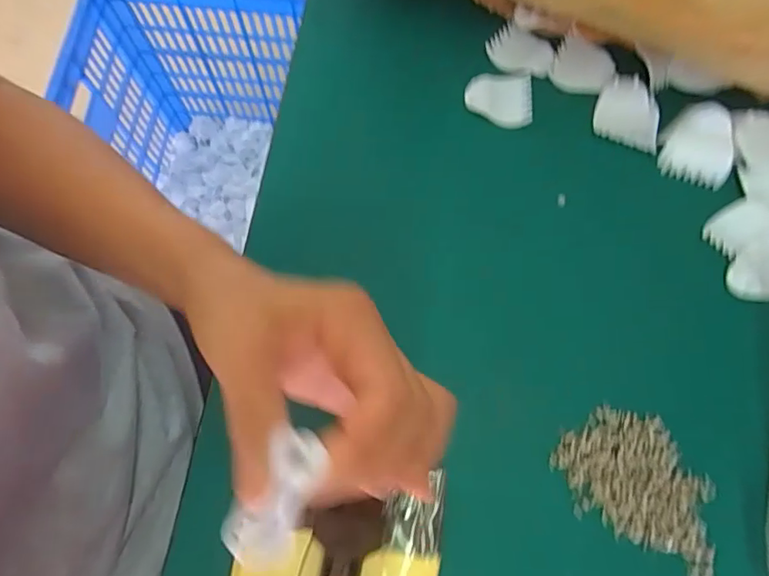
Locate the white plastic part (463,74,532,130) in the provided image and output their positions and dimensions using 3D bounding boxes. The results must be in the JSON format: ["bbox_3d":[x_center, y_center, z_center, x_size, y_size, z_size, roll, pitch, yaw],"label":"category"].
[{"bbox_3d":[0.084,-0.138,0.380,0.049,0.008,0.041,5,72,1],"label":"white plastic part"}]

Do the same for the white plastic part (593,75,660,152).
[{"bbox_3d":[0.174,-0.126,0.369,0.046,0.010,0.047,16,73,4],"label":"white plastic part"}]

